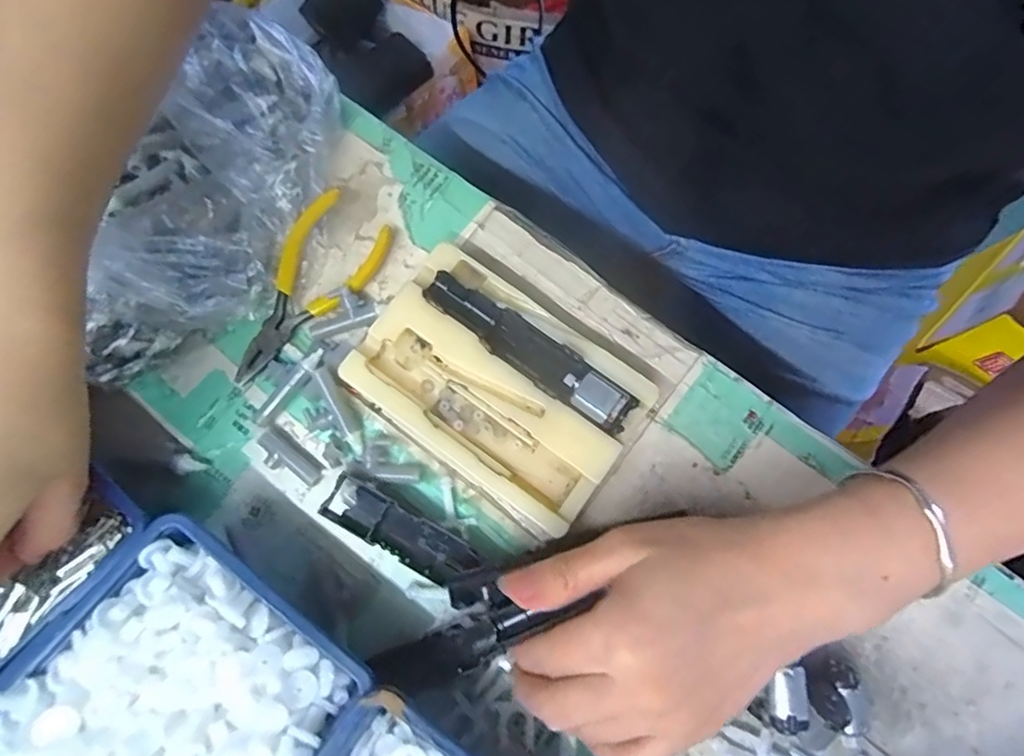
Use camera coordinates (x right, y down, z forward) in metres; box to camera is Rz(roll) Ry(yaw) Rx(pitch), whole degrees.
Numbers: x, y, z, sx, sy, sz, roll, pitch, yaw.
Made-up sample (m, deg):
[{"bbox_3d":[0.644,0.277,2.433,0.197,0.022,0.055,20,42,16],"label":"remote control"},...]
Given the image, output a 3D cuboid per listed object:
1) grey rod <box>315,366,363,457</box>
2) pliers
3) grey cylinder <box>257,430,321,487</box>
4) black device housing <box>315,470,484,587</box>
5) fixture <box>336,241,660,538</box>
[{"bbox_3d":[-0.089,0.015,0.282,0.011,0.011,0.049,-30,79,-6],"label":"grey rod"},{"bbox_3d":[-0.117,-0.049,0.298,0.044,0.016,0.112,37,80,8],"label":"pliers"},{"bbox_3d":[-0.116,0.044,0.284,0.037,0.008,0.015,37,80,8],"label":"grey cylinder"},{"bbox_3d":[-0.054,0.076,0.270,0.079,0.016,0.023,28,79,6],"label":"black device housing"},{"bbox_3d":[-0.007,0.002,0.279,0.136,0.026,0.089,36,80,8],"label":"fixture"}]

